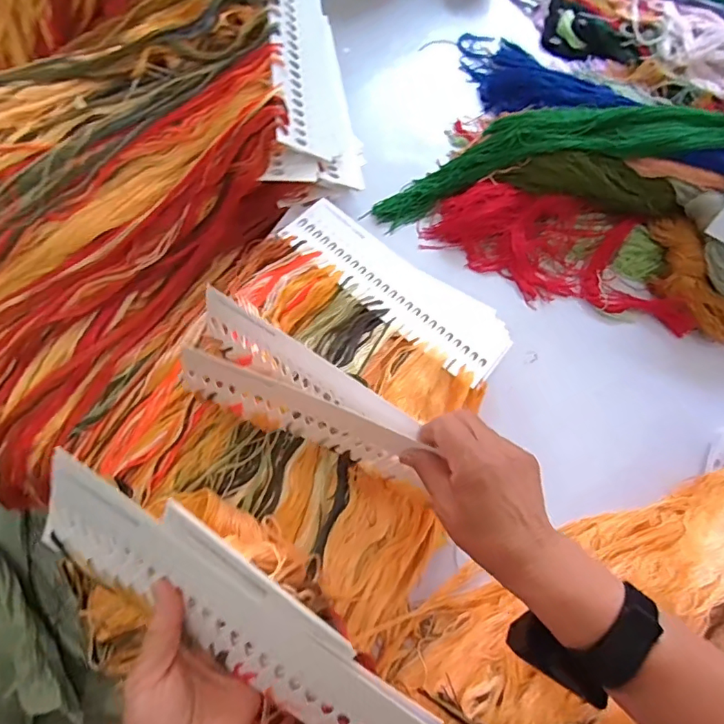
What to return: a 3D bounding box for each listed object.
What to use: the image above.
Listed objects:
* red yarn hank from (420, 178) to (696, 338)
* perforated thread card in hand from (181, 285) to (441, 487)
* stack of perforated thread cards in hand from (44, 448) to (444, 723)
[{"bbox_3d":[0.243,-0.137,0.607,0.327,0.047,0.121,15,70,3],"label":"red yarn hank"},{"bbox_3d":[-0.053,0.029,0.411,0.204,0.068,0.069,30,72,9],"label":"perforated thread card in hand"},{"bbox_3d":[-0.081,0.140,0.287,0.261,0.097,0.007,31,29,11],"label":"stack of perforated thread cards in hand"}]

